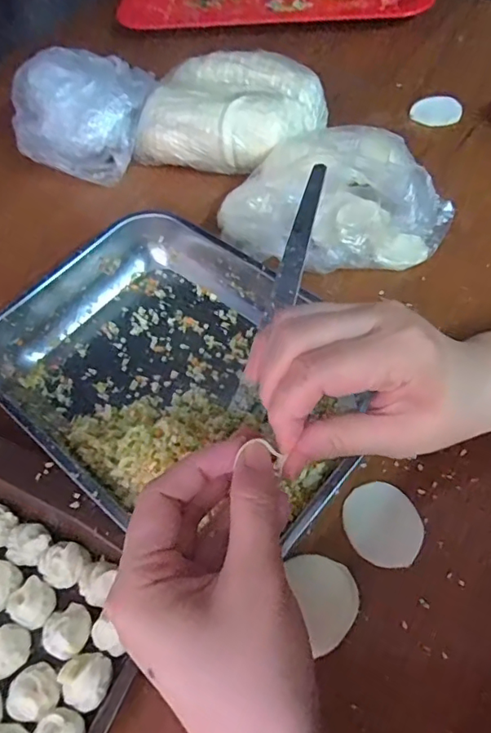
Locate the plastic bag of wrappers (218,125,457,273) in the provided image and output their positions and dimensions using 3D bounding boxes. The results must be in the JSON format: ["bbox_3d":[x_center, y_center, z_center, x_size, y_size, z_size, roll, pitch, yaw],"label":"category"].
[{"bbox_3d":[0.072,-0.138,0.417,0.185,0.064,0.129,1,58,5],"label":"plastic bag of wrappers"}]

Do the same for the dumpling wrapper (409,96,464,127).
[{"bbox_3d":[0.183,-0.245,0.507,0.047,0.005,0.037,4,71,8],"label":"dumpling wrapper"}]

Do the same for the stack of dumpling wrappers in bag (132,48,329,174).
[{"bbox_3d":[-0.012,-0.226,0.484,0.156,0.065,0.112,18,61,16],"label":"stack of dumpling wrappers in bag"}]

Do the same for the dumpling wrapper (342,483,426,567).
[{"bbox_3d":[0.080,0.091,0.308,0.042,0.004,0.048,-28,60,-12],"label":"dumpling wrapper"}]

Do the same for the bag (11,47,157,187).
[{"bbox_3d":[-0.148,-0.243,0.494,0.115,0.073,0.124,14,60,13],"label":"bag"}]

